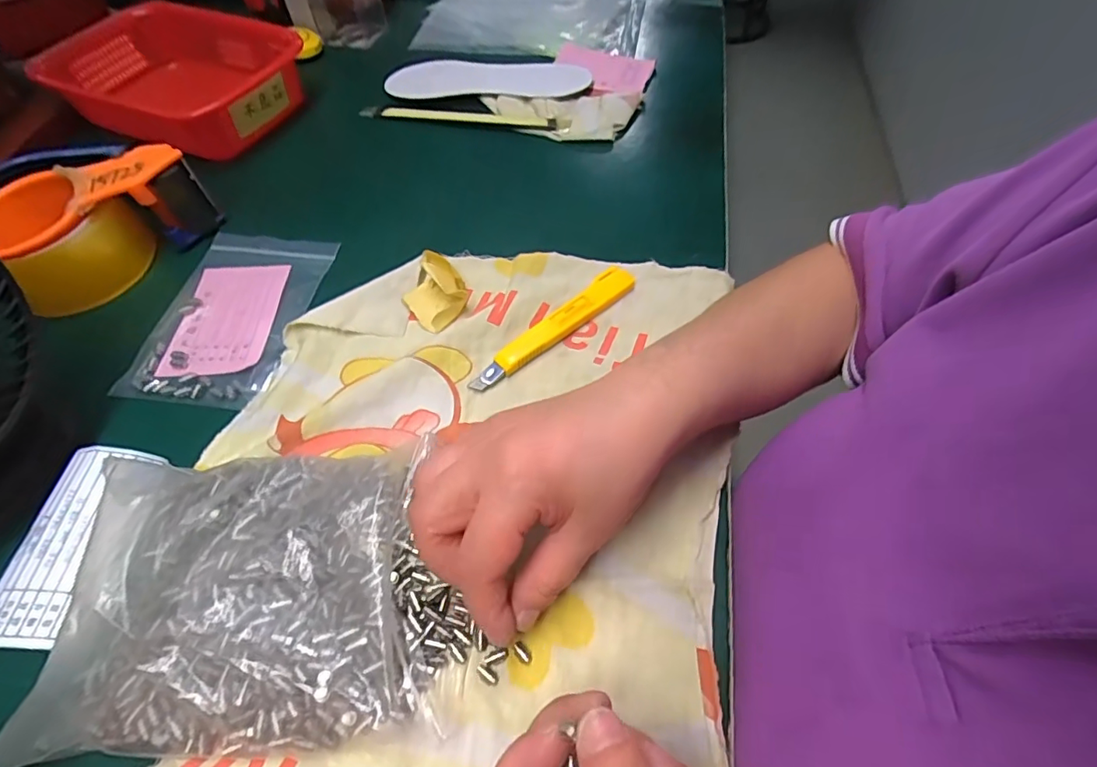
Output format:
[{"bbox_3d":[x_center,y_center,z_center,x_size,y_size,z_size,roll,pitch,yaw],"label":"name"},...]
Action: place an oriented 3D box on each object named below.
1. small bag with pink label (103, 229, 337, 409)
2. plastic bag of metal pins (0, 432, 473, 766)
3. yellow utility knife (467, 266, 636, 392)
[{"bbox_3d":[-0.220,-0.052,0.372,0.101,0.011,0.149,7,56,6],"label":"small bag with pink label"},{"bbox_3d":[-0.137,0.089,0.249,0.182,0.047,0.132,-4,56,-1],"label":"plastic bag of metal pins"},{"bbox_3d":[0.006,-0.037,0.349,0.134,0.011,0.020,-39,63,-22],"label":"yellow utility knife"}]

